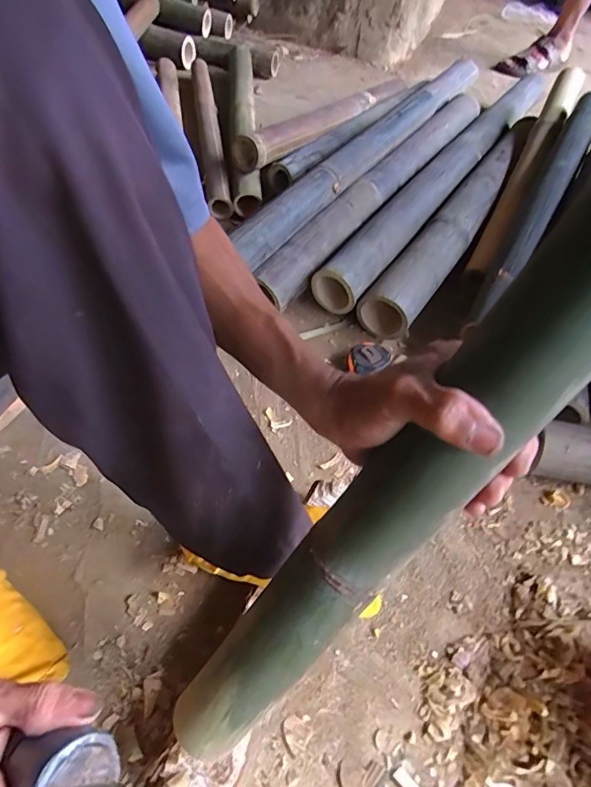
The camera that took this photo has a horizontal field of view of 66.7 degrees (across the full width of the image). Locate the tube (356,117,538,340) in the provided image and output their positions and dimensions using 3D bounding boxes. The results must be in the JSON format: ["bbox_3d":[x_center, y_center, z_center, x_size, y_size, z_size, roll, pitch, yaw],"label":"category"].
[{"bbox_3d":[0.306,-0.327,0.839,0.089,0.104,0.627,30,57,15],"label":"tube"}]

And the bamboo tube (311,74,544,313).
[{"bbox_3d":[0.312,-0.451,0.922,0.086,0.075,0.909,31,59,17],"label":"bamboo tube"}]

